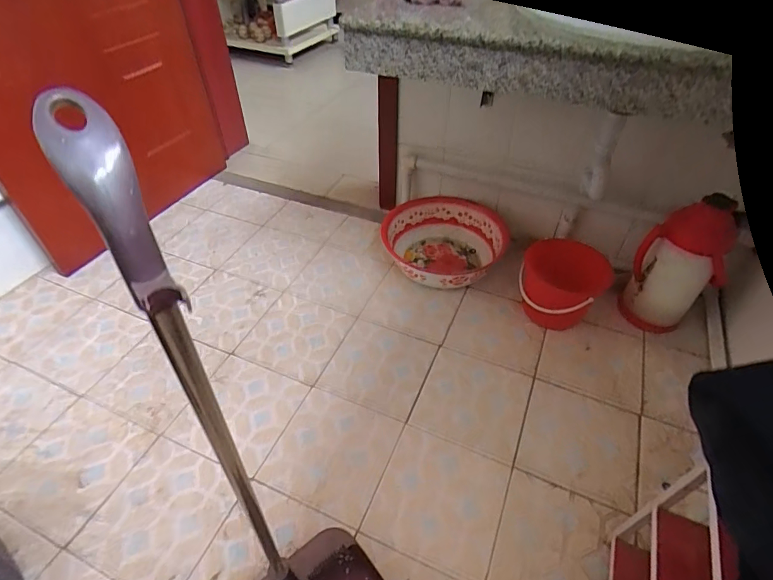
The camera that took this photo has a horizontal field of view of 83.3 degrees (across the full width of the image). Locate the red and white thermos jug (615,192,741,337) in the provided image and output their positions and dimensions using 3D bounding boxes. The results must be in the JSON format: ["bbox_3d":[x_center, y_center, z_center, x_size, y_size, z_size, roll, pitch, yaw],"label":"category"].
[{"bbox_3d":[0.757,-0.065,1.119,0.195,0.380,0.146,32,53,28],"label":"red and white thermos jug"}]

